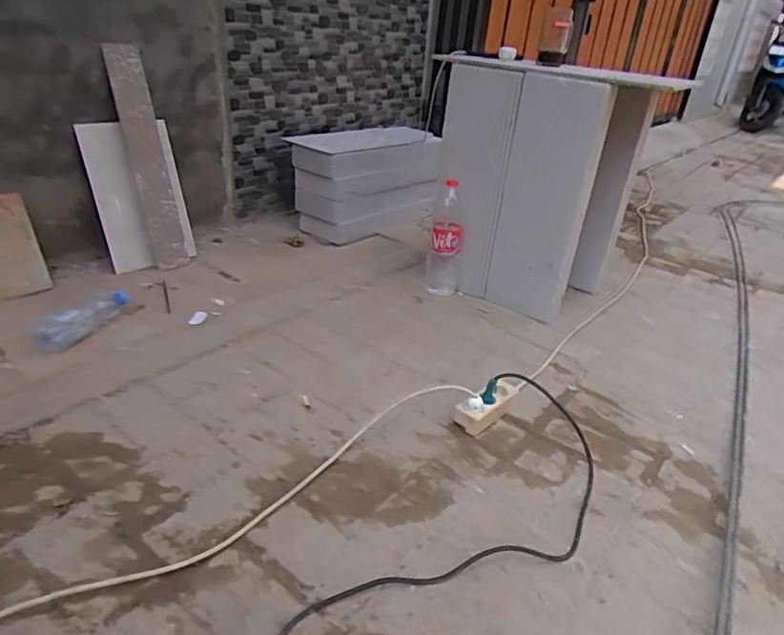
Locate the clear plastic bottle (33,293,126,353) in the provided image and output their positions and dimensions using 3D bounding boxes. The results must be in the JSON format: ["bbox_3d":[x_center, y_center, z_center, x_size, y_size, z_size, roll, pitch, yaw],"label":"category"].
[{"bbox_3d":[-0.735,-0.006,1.347,0.084,0.070,0.254,15,29,19],"label":"clear plastic bottle"}]

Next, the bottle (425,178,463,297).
[{"bbox_3d":[0.149,-0.211,1.535,0.095,0.298,0.097,6,28,4],"label":"bottle"}]

